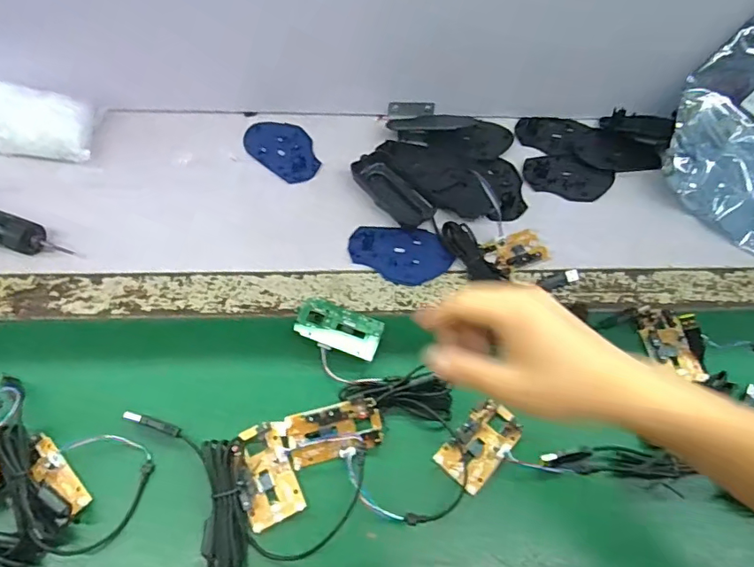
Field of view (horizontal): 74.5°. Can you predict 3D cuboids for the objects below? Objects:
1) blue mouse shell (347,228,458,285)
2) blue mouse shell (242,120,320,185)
[{"bbox_3d":[0.026,-0.033,0.525,0.107,0.015,0.067,9,61,3],"label":"blue mouse shell"},{"bbox_3d":[-0.113,-0.164,0.606,0.109,0.010,0.067,38,66,17],"label":"blue mouse shell"}]

